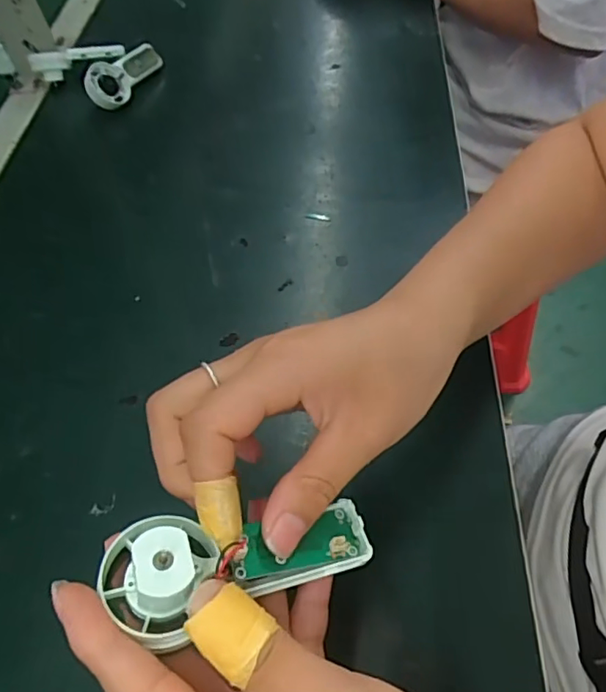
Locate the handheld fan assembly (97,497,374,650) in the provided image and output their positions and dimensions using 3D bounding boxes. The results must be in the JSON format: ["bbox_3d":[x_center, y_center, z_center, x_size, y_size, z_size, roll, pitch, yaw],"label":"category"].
[{"bbox_3d":[-0.018,0.073,0.182,0.092,0.015,0.035,6,48,-32],"label":"handheld fan assembly"}]

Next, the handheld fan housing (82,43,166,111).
[{"bbox_3d":[-0.172,-0.267,0.532,0.029,0.029,0.092,19,59,17],"label":"handheld fan housing"}]

